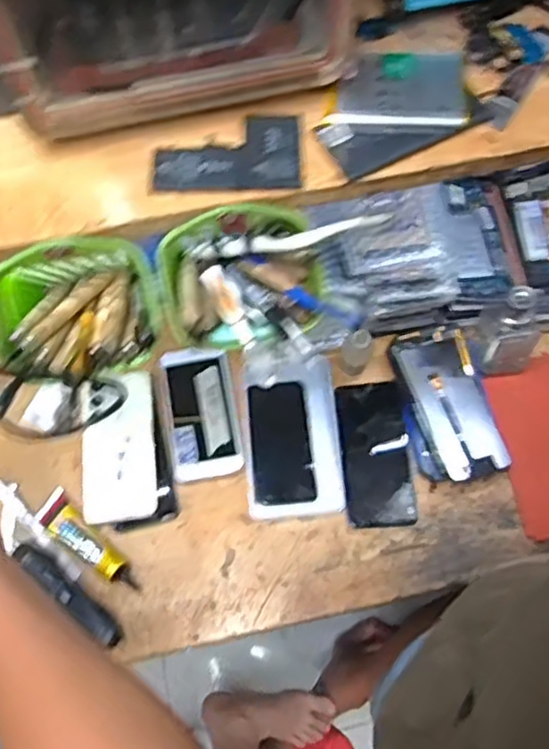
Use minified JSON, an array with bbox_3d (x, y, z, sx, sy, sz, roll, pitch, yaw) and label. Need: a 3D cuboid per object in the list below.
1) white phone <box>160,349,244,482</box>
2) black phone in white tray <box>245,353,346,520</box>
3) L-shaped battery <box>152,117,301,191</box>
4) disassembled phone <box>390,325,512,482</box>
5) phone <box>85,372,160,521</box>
[{"bbox_3d":[-0.085,0.043,0.809,0.074,0.011,0.154,-10,69,-3],"label":"white phone"},{"bbox_3d":[0.020,0.072,0.802,0.104,0.019,0.177,-6,68,6],"label":"black phone in white tray"},{"bbox_3d":[-0.030,-0.146,0.460,0.093,0.007,0.054,-1,76,-1],"label":"L-shaped battery"},{"bbox_3d":[0.200,0.028,0.797,0.091,0.011,0.180,-14,65,-17],"label":"disassembled phone"},{"bbox_3d":[-0.174,0.079,0.789,0.079,0.015,0.170,-4,69,-1],"label":"phone"}]

